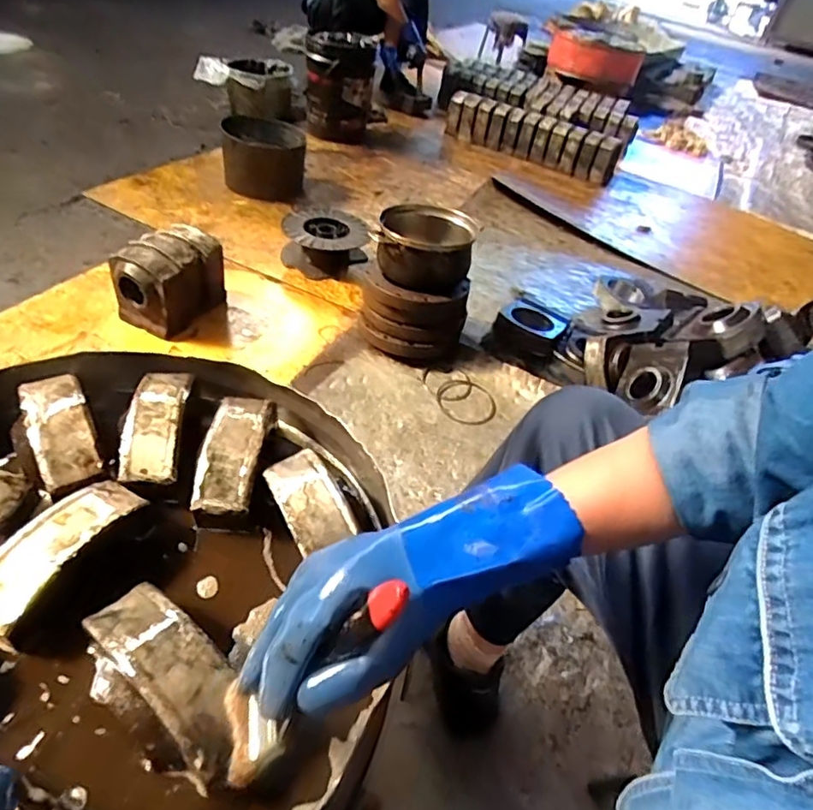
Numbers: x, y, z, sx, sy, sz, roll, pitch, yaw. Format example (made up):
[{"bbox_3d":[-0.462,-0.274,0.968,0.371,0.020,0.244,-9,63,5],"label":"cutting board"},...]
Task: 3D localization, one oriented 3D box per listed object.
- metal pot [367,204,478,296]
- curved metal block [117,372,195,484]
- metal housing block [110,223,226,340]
[{"bbox_3d":[0.038,-0.356,1.327,0.215,0.137,0.215,12,46,7],"label":"metal pot"},{"bbox_3d":[-0.284,0.018,0.652,0.059,0.034,0.150,3,43,-11],"label":"curved metal block"},{"bbox_3d":[-0.565,-0.305,1.368,0.163,0.162,0.220,21,46,13],"label":"metal housing block"}]

